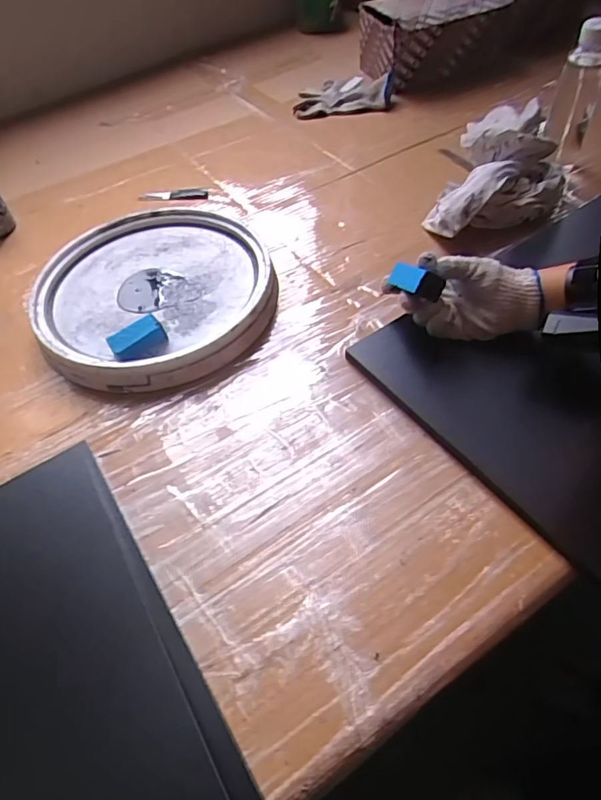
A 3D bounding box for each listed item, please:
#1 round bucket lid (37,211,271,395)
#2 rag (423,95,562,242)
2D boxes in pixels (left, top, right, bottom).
[{"bbox_3d":[-0.182,-0.144,0.657,0.283,0.044,0.304,-3,52,4],"label":"round bucket lid"},{"bbox_3d":[0.268,-0.299,0.699,0.149,0.093,0.223,18,56,19],"label":"rag"}]

